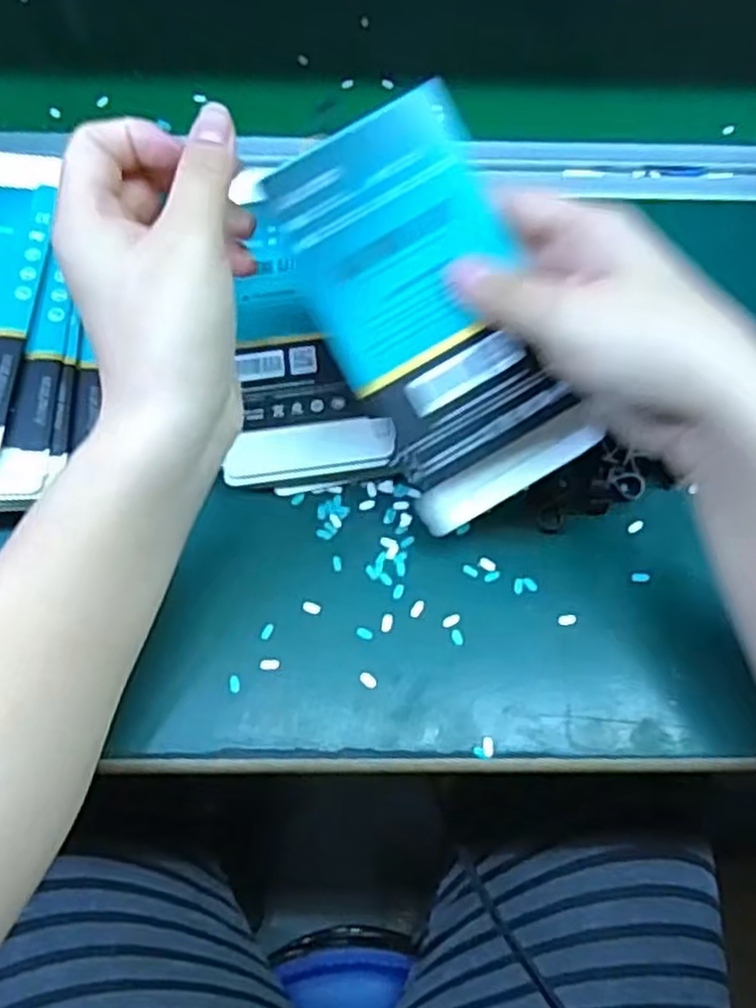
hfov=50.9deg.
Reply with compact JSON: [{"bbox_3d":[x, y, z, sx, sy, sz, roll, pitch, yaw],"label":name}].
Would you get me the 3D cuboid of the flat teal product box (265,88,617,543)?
[{"bbox_3d":[0.024,-0.072,0.313,0.081,0.012,0.152,-29,101,0],"label":"flat teal product box"}]

